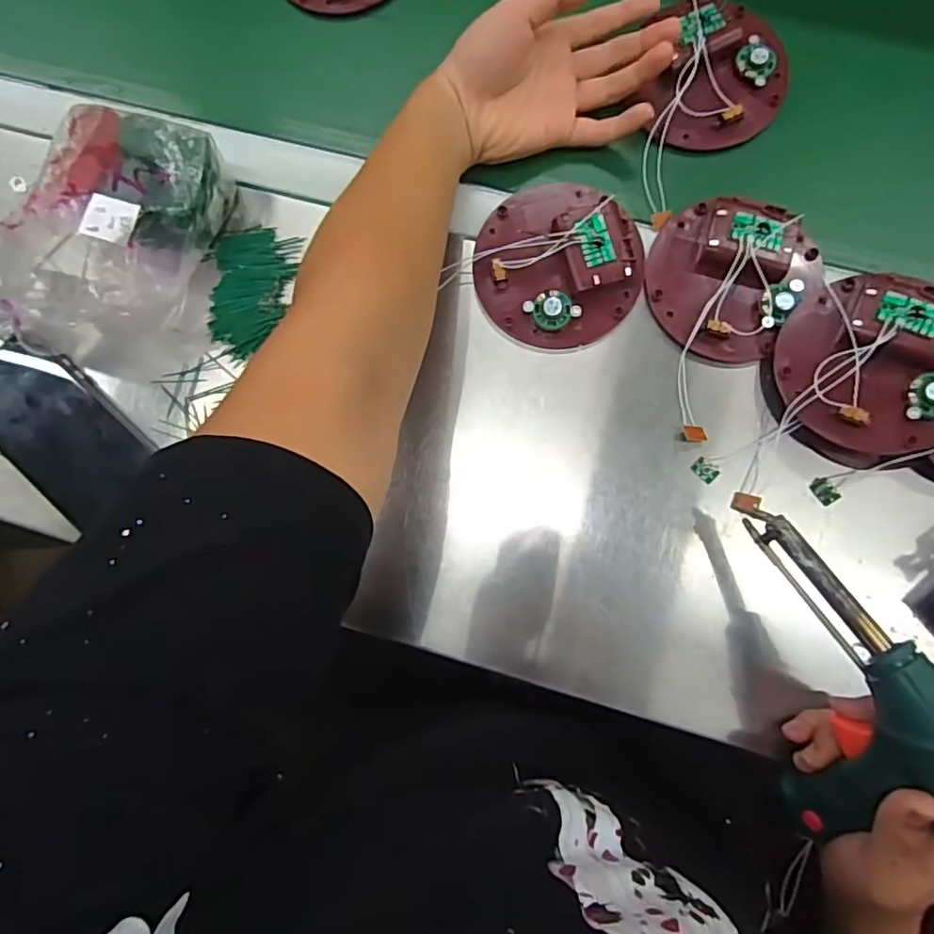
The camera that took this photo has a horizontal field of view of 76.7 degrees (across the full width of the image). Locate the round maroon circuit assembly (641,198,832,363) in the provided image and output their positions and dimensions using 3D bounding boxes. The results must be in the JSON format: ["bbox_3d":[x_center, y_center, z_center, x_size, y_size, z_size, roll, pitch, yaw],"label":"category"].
[{"bbox_3d":[0.184,-0.137,0.415,0.108,0.018,0.113,0,83,3],"label":"round maroon circuit assembly"}]

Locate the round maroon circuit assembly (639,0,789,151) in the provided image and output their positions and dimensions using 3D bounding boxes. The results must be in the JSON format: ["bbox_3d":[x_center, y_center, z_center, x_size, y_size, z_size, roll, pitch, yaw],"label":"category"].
[{"bbox_3d":[0.185,-0.295,0.437,0.106,0.036,0.103,0,83,3],"label":"round maroon circuit assembly"}]

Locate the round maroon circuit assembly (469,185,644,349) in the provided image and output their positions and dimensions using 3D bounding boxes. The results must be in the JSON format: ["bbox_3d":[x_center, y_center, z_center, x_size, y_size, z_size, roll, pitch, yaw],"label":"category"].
[{"bbox_3d":[0.066,-0.149,0.424,0.117,0.022,0.119,0,83,3],"label":"round maroon circuit assembly"}]

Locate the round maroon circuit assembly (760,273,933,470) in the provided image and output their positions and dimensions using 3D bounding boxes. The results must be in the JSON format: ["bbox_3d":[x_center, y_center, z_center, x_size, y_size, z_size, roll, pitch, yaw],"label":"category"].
[{"bbox_3d":[0.271,-0.063,0.387,0.123,0.039,0.114,0,83,3],"label":"round maroon circuit assembly"}]

